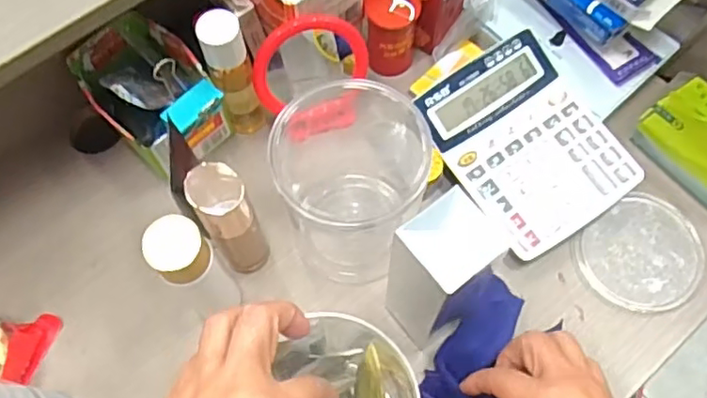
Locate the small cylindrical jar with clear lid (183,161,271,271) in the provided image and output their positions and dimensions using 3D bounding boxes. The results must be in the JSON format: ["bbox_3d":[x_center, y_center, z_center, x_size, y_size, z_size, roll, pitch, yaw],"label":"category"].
[{"bbox_3d":[-0.094,0.017,0.485,0.036,0.139,0.039,0,66,0],"label":"small cylindrical jar with clear lid"}]

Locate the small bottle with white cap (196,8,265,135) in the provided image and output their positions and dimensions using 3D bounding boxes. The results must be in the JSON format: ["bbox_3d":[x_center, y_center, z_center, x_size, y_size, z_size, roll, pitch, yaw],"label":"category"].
[{"bbox_3d":[-0.103,-0.103,0.543,0.033,0.142,0.029,-21,68,-9],"label":"small bottle with white cap"}]

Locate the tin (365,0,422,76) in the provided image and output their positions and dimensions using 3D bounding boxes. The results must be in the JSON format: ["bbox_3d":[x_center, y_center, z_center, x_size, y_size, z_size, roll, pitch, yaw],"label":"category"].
[{"bbox_3d":[0.036,-0.159,0.602,0.050,0.080,0.047,0,66,0],"label":"tin"}]

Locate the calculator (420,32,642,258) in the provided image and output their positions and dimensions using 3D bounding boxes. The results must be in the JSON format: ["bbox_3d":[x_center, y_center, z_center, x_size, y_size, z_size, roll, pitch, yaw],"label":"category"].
[{"bbox_3d":[0.156,-0.052,0.561,0.138,0.031,0.173,-29,70,-12],"label":"calculator"}]

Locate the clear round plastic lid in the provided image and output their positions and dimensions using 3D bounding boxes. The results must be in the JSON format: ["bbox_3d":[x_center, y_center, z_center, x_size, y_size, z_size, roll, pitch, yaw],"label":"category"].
[{"bbox_3d":[0.256,0.048,0.553,0.110,0.010,0.096,-33,71,-14],"label":"clear round plastic lid"}]

